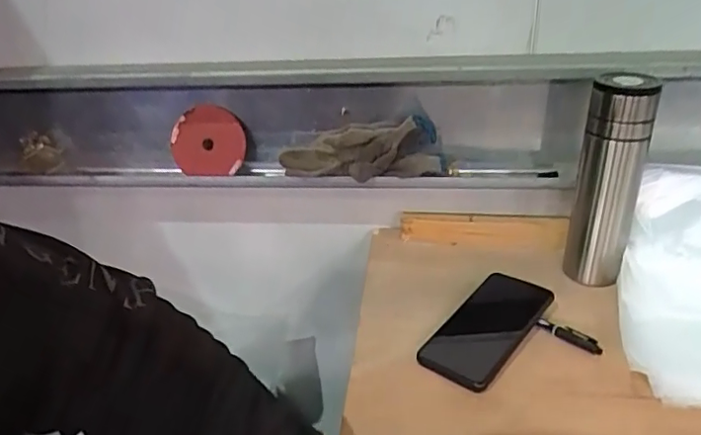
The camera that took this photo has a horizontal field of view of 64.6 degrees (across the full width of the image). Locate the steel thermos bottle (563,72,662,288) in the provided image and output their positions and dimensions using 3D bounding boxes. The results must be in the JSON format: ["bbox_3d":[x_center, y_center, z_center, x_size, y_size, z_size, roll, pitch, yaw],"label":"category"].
[{"bbox_3d":[0.298,-0.042,0.644,0.068,0.233,0.078,11,32,24],"label":"steel thermos bottle"}]

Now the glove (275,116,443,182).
[{"bbox_3d":[0.016,-0.089,0.711,0.208,0.066,0.046,-3,29,2],"label":"glove"}]

